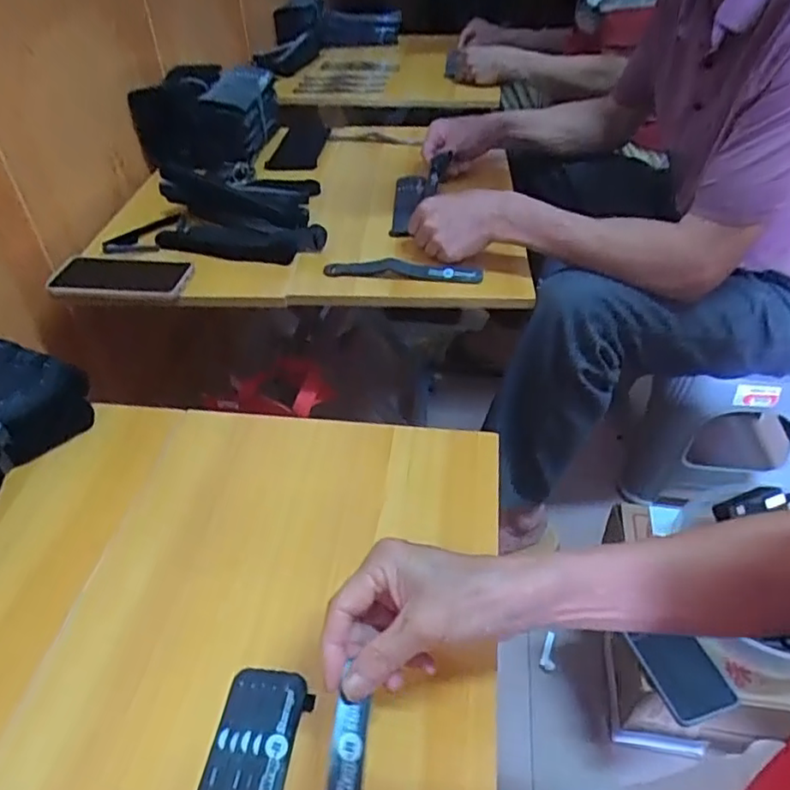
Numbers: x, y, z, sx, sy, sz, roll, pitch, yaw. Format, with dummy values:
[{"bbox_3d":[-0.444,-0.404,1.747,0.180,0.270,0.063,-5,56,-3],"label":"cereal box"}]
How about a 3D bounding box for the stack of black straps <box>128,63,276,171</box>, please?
[{"bbox_3d":[-0.320,-0.482,1.034,0.188,0.109,0.214,6,42,8],"label":"stack of black straps"}]

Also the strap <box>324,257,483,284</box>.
[{"bbox_3d":[0.010,-0.157,0.749,0.192,0.023,0.019,4,42,6],"label":"strap"}]

